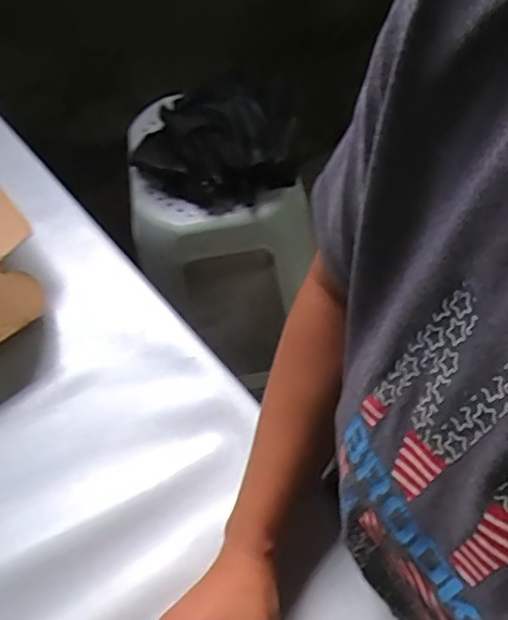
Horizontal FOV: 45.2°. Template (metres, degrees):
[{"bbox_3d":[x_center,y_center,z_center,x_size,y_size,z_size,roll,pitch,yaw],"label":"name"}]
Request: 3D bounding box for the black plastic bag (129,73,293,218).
[{"bbox_3d":[-0.060,-0.257,0.942,0.252,0.089,0.196,-14,57,-3],"label":"black plastic bag"}]

